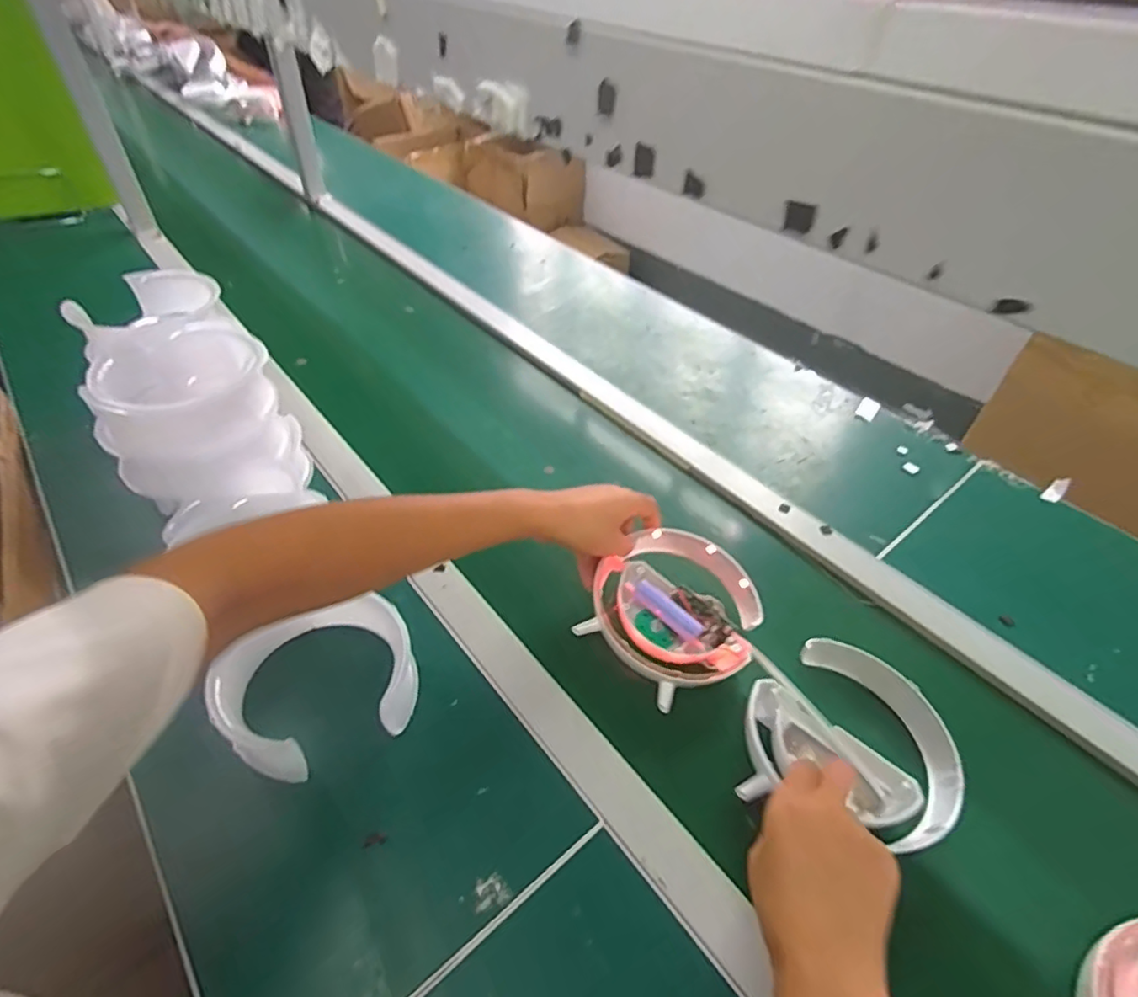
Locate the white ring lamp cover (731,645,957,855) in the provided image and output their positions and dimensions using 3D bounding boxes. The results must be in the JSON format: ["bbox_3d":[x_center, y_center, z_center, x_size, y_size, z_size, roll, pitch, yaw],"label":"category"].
[{"bbox_3d":[0.217,0.184,0.461,0.153,0.032,0.143,16,46,12],"label":"white ring lamp cover"}]

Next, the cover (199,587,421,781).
[{"bbox_3d":[-0.194,0.134,0.466,0.145,0.058,0.132,-24,51,-25],"label":"cover"}]

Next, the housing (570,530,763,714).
[{"bbox_3d":[0.097,0.099,0.531,0.141,0.044,0.144,33,52,27],"label":"housing"}]

